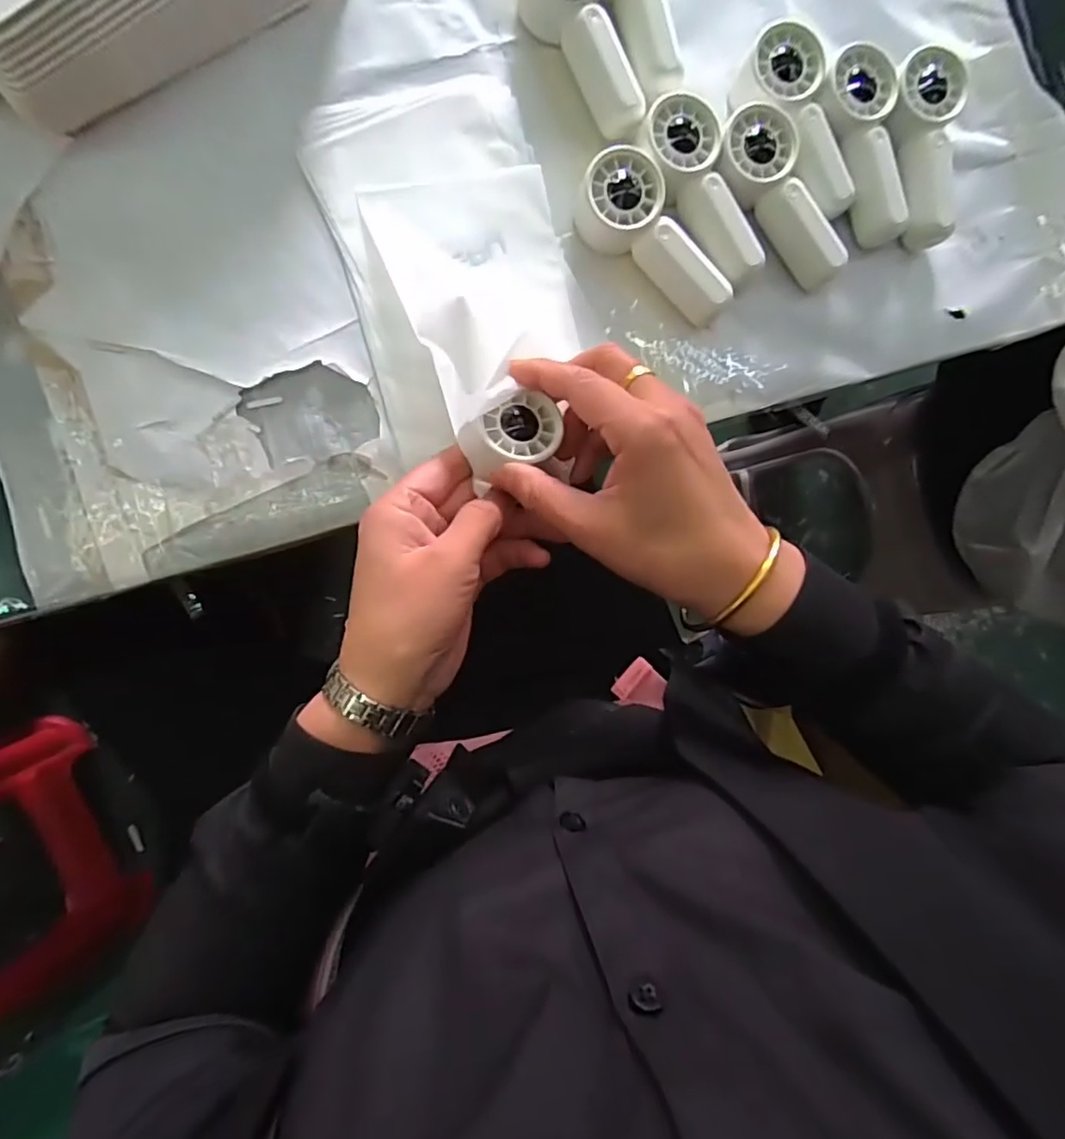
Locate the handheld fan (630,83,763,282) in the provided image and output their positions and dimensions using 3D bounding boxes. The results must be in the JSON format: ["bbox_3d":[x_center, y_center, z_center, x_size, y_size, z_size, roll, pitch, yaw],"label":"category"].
[{"bbox_3d":[0.100,-0.224,0.368,0.045,0.030,0.108,-28,93,-8],"label":"handheld fan"}]

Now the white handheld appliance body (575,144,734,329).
[{"bbox_3d":[0.070,-0.192,0.361,0.042,0.029,0.108,-39,95,-7],"label":"white handheld appliance body"}]

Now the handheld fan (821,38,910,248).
[{"bbox_3d":[0.203,-0.262,0.381,0.046,0.032,0.109,-10,91,-8],"label":"handheld fan"}]

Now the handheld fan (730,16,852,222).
[{"bbox_3d":[0.159,-0.269,0.375,0.046,0.032,0.110,-20,92,-8],"label":"handheld fan"}]

